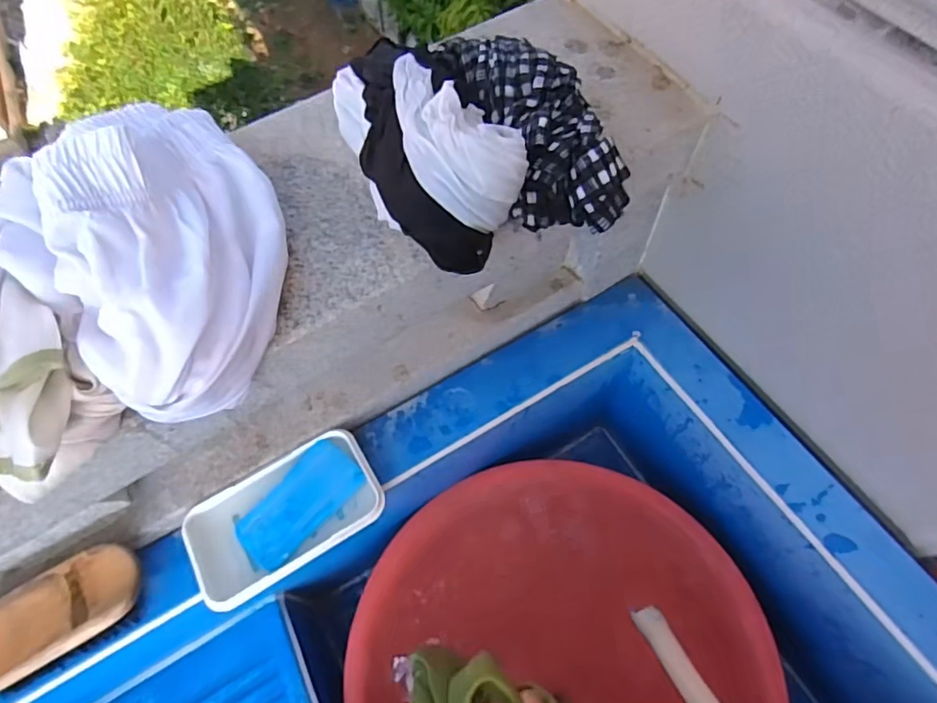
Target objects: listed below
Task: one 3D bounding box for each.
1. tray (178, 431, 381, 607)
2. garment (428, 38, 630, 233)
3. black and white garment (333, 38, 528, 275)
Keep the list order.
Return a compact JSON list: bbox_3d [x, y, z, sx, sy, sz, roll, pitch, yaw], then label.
[{"bbox_3d":[-0.147,0.131,0.454,0.149,0.027,0.091,-31,65,-12],"label":"tray"},{"bbox_3d":[0.040,-0.143,0.354,0.073,0.052,0.157,-20,64,-7],"label":"garment"},{"bbox_3d":[-0.027,-0.131,0.346,0.085,0.065,0.164,-22,64,-8],"label":"black and white garment"}]

